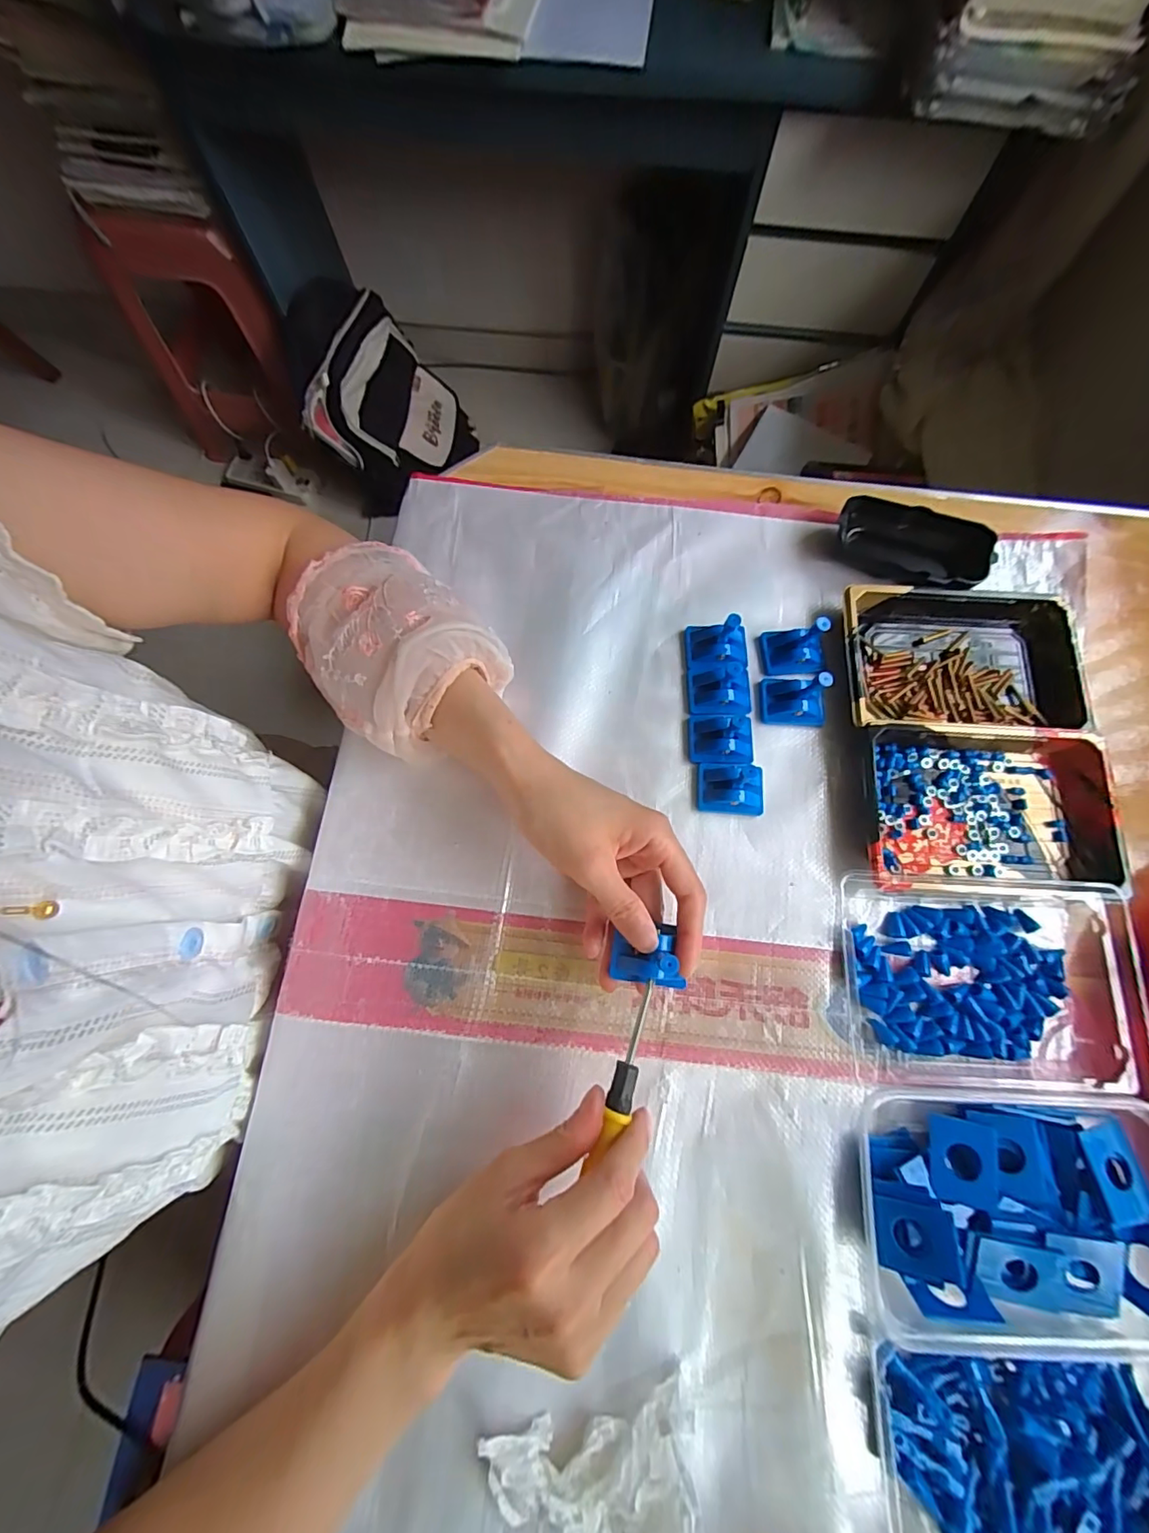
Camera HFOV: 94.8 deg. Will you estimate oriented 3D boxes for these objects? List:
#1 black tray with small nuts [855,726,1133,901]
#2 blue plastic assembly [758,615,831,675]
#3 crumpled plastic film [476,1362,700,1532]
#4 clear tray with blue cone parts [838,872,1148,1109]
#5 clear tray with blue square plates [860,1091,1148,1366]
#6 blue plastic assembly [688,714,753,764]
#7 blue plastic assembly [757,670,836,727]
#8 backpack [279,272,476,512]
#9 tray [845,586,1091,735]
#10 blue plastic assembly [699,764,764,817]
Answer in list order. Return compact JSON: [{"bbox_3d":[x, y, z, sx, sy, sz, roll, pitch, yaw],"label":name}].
[{"bbox_3d":[0.273,0.025,0.350,0.162,0.027,0.099,4,75,0],"label":"black tray with small nuts"},{"bbox_3d":[0.157,-0.086,0.370,0.038,0.041,0.033,0,75,-1],"label":"blue plastic assembly"},{"bbox_3d":[0.006,0.338,0.249,0.098,0.047,0.051,1,75,-1],"label":"crumpled plastic film"},{"bbox_3d":[0.255,0.131,0.319,0.166,0.031,0.117,1,75,-1],"label":"clear tray with blue cone parts"},{"bbox_3d":[0.240,0.237,0.283,0.158,0.033,0.108,2,75,-1],"label":"clear tray with blue square plates"},{"bbox_3d":[0.104,-0.020,0.367,0.045,0.019,0.036,0,75,-1],"label":"blue plastic assembly"},{"bbox_3d":[0.157,-0.049,0.365,0.046,0.040,0.032,8,75,1],"label":"blue plastic assembly"},{"bbox_3d":[-0.417,-0.798,1.144,0.204,0.328,0.357,44,78,10],"label":"backpack"},{"bbox_3d":[0.274,-0.074,0.379,0.161,0.023,0.106,2,75,-1],"label":"tray"},{"bbox_3d":[0.108,0.014,0.358,0.045,0.019,0.033,3,75,-1],"label":"blue plastic assembly"}]

